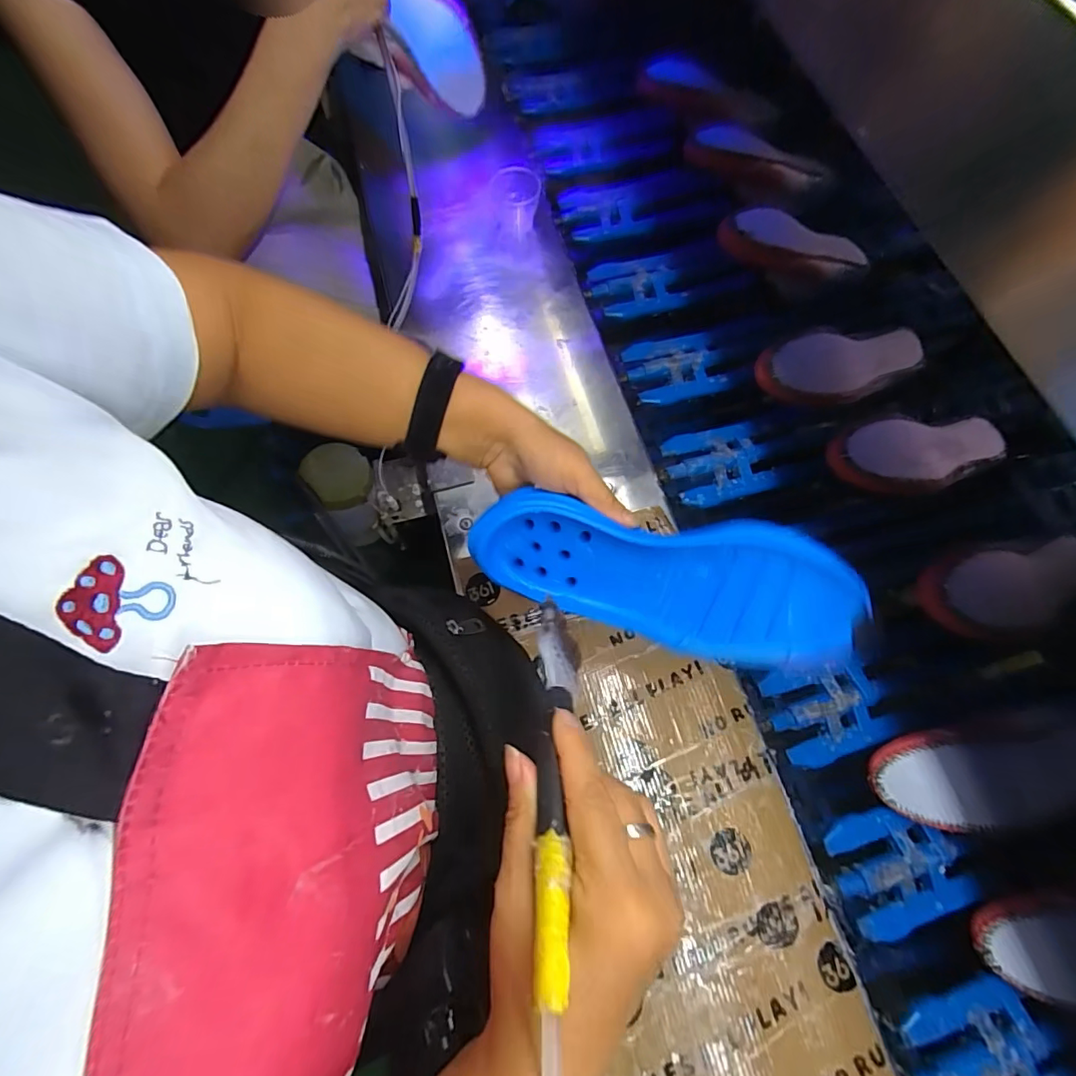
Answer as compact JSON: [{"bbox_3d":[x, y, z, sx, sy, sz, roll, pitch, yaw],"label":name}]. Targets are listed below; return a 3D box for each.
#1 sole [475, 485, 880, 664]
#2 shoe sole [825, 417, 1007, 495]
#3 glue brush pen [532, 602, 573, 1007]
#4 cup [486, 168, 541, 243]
[{"bbox_3d":[0.082,0.032,0.333,0.247,0.019,0.097,10,112,7],"label":"sole"},{"bbox_3d":[0.393,-0.084,0.500,0.225,0.024,0.072,-9,70,-17],"label":"shoe sole"},{"bbox_3d":[0.008,0.096,0.223,0.017,0.022,0.167,2,36,1],"label":"glue brush pen"},{"bbox_3d":[-0.026,-0.432,0.640,0.064,0.056,0.057,-14,70,-2],"label":"cup"}]

